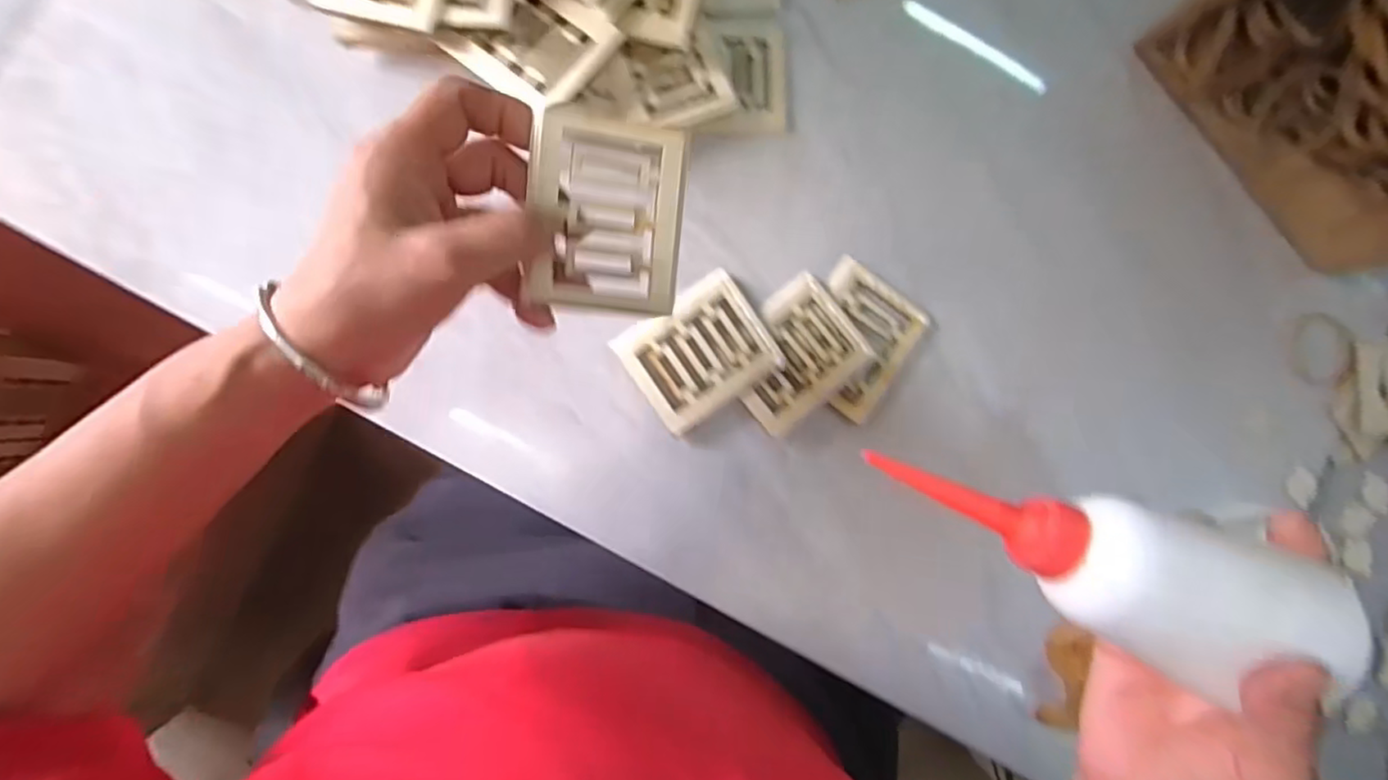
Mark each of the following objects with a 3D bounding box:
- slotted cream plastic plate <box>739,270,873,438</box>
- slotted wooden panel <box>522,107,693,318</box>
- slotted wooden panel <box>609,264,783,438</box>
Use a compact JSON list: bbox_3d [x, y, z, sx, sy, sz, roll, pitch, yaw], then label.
[{"bbox_3d":[0.058,-0.021,0.385,0.080,0.006,0.066,-40,94,-6],"label":"slotted cream plastic plate"},{"bbox_3d":[-0.036,-0.074,0.276,0.065,0.004,0.079,3,101,-17],"label":"slotted wooden panel"},{"bbox_3d":[0.004,-0.022,0.378,0.080,0.007,0.068,-34,93,-6],"label":"slotted wooden panel"}]

